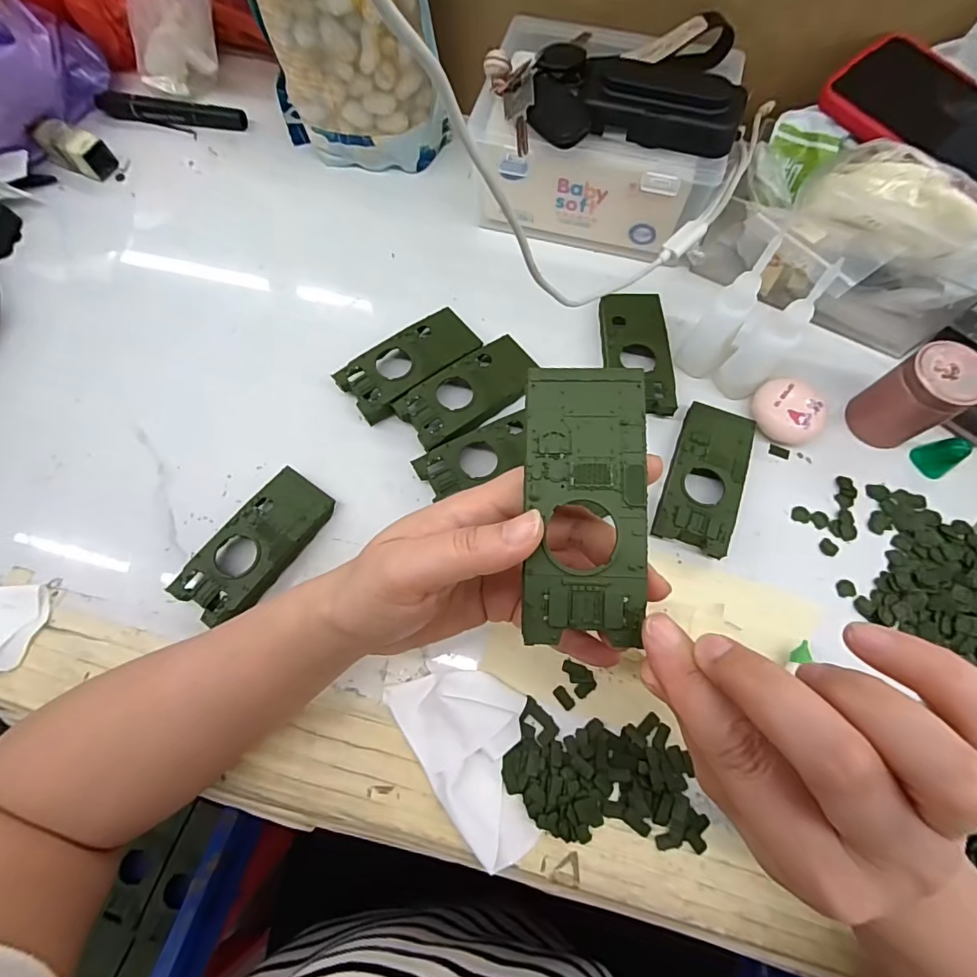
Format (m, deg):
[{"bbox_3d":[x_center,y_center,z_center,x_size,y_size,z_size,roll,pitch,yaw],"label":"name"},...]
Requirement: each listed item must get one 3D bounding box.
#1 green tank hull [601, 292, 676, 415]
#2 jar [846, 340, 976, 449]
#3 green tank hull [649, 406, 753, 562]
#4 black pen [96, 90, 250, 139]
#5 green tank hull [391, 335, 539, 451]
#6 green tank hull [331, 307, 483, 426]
[{"bbox_3d":[0.109,-0.102,0.371,0.047,0.019,0.106,1,69,1],"label":"green tank hull"},{"bbox_3d":[0.280,-0.059,0.328,0.037,0.068,0.044,-32,72,-11],"label":"jar"},{"bbox_3d":[0.147,-0.008,0.337,0.048,0.020,0.103,23,71,9],"label":"green tank hull"},{"bbox_3d":[-0.298,-0.352,0.469,0.141,0.022,0.020,10,69,4],"label":"black pen"},{"bbox_3d":[-0.012,-0.068,0.360,0.103,0.016,0.051,-37,73,-13],"label":"green tank hull"},{"bbox_3d":[-0.057,-0.092,0.371,0.103,0.020,0.046,-38,73,-13],"label":"green tank hull"}]

